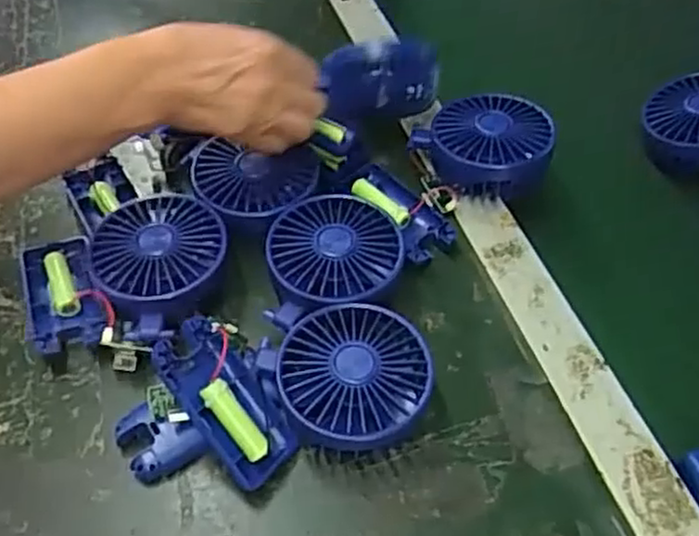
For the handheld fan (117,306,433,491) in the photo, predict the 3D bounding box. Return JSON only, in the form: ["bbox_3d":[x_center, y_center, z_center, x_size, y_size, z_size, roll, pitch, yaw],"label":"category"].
[{"bbox_3d":[-0.044,0.073,0.412,0.178,0.054,0.089,-10,53,-6],"label":"handheld fan"}]

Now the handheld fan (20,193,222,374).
[{"bbox_3d":[-0.148,0.009,0.474,0.133,0.044,0.106,-12,53,-8],"label":"handheld fan"}]

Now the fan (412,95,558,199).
[{"bbox_3d":[0.097,-0.092,0.541,0.102,0.044,0.084,12,53,10],"label":"fan"}]

